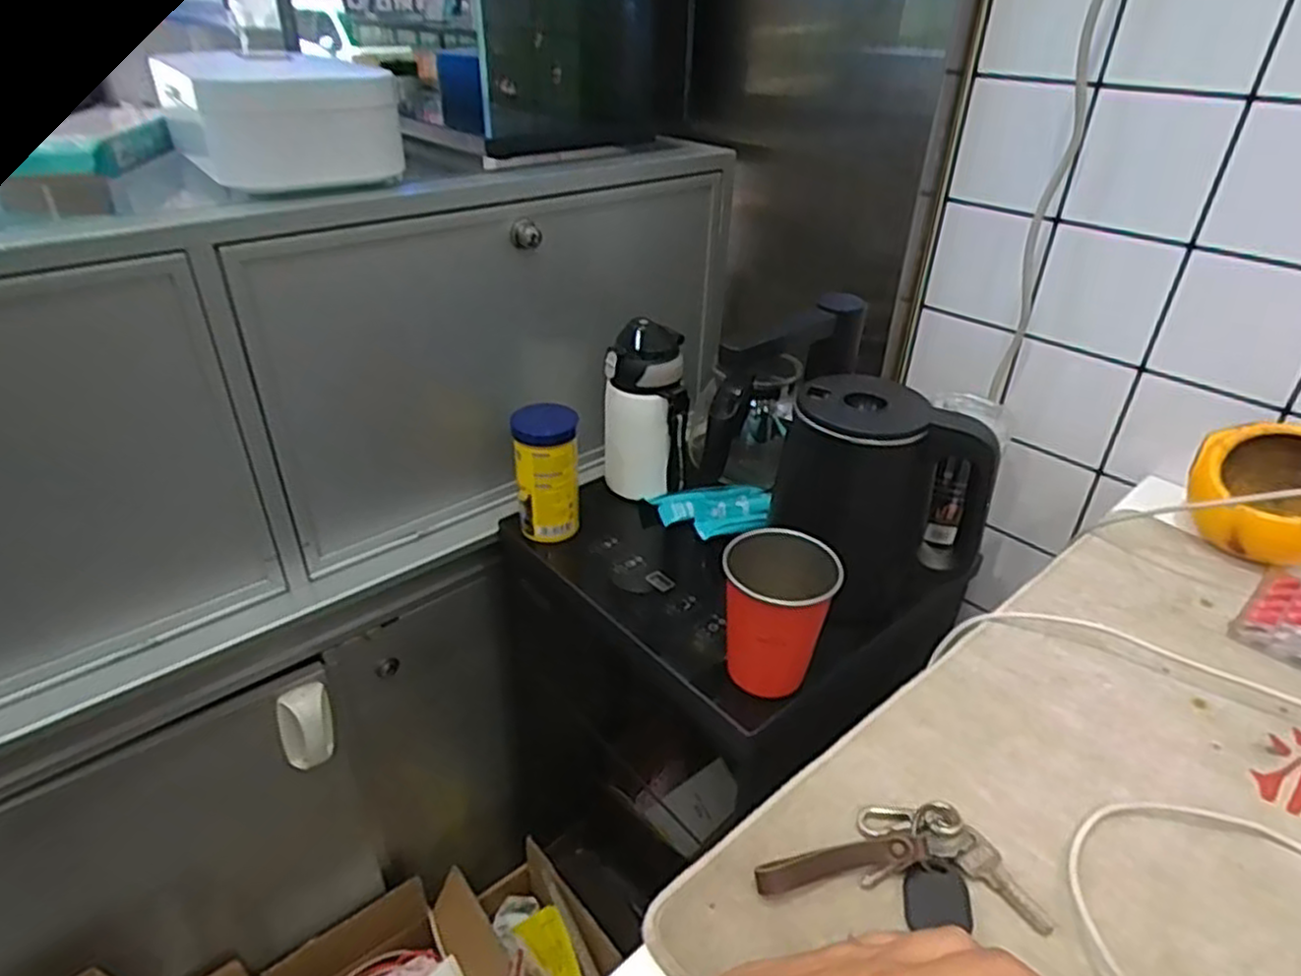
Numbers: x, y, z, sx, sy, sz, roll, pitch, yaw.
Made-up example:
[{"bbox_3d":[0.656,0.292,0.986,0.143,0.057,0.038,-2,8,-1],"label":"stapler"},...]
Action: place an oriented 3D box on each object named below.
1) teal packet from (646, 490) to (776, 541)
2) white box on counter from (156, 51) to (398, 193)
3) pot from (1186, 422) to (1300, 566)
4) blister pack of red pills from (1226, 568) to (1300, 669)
[{"bbox_3d":[0.062,0.020,0.724,0.110,0.014,0.072,-9,34,-16],"label":"teal packet"},{"bbox_3d":[-0.263,-0.267,0.548,0.134,0.076,0.127,-25,41,-35],"label":"white box on counter"},{"bbox_3d":[0.436,0.002,0.530,0.100,0.077,0.088,28,41,34],"label":"pot"},{"bbox_3d":[0.411,0.084,0.478,0.095,0.011,0.056,-21,38,-37],"label":"blister pack of red pills"}]

